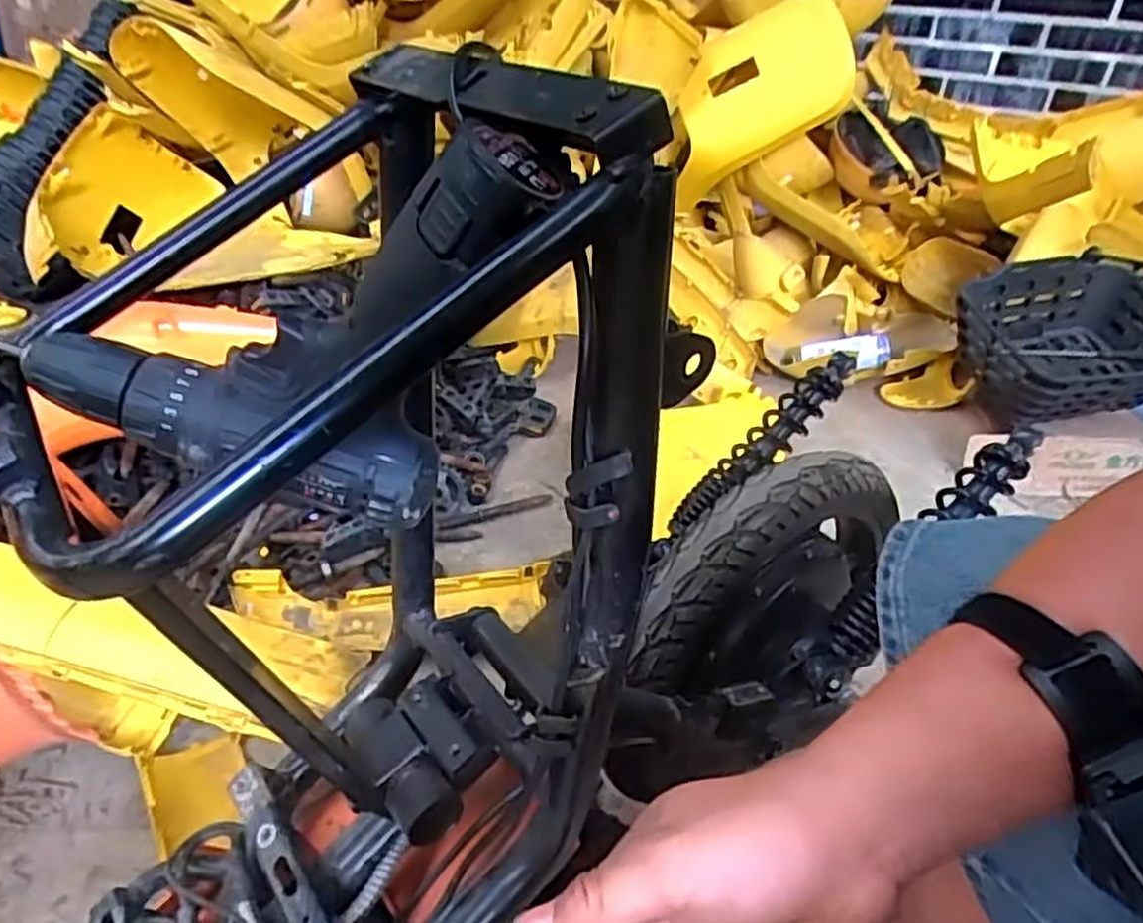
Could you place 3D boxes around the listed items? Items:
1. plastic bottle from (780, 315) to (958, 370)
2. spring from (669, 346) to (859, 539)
[{"bbox_3d":[0.569,-0.206,1.460,0.329,0.069,0.085,-5,38,-9],"label":"plastic bottle"},{"bbox_3d":[0.193,-0.019,0.786,0.260,0.040,0.040,-41,52,-12],"label":"spring"}]

